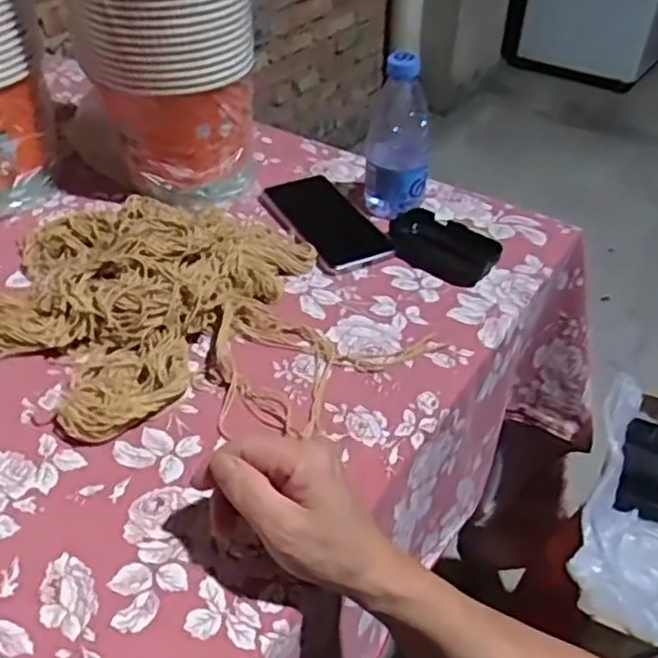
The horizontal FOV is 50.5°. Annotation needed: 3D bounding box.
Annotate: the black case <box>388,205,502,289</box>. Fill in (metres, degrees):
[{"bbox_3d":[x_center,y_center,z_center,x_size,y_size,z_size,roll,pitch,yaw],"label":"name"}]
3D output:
[{"bbox_3d":[0.109,-0.084,0.682,0.070,0.026,0.118,-29,50,-30],"label":"black case"}]

